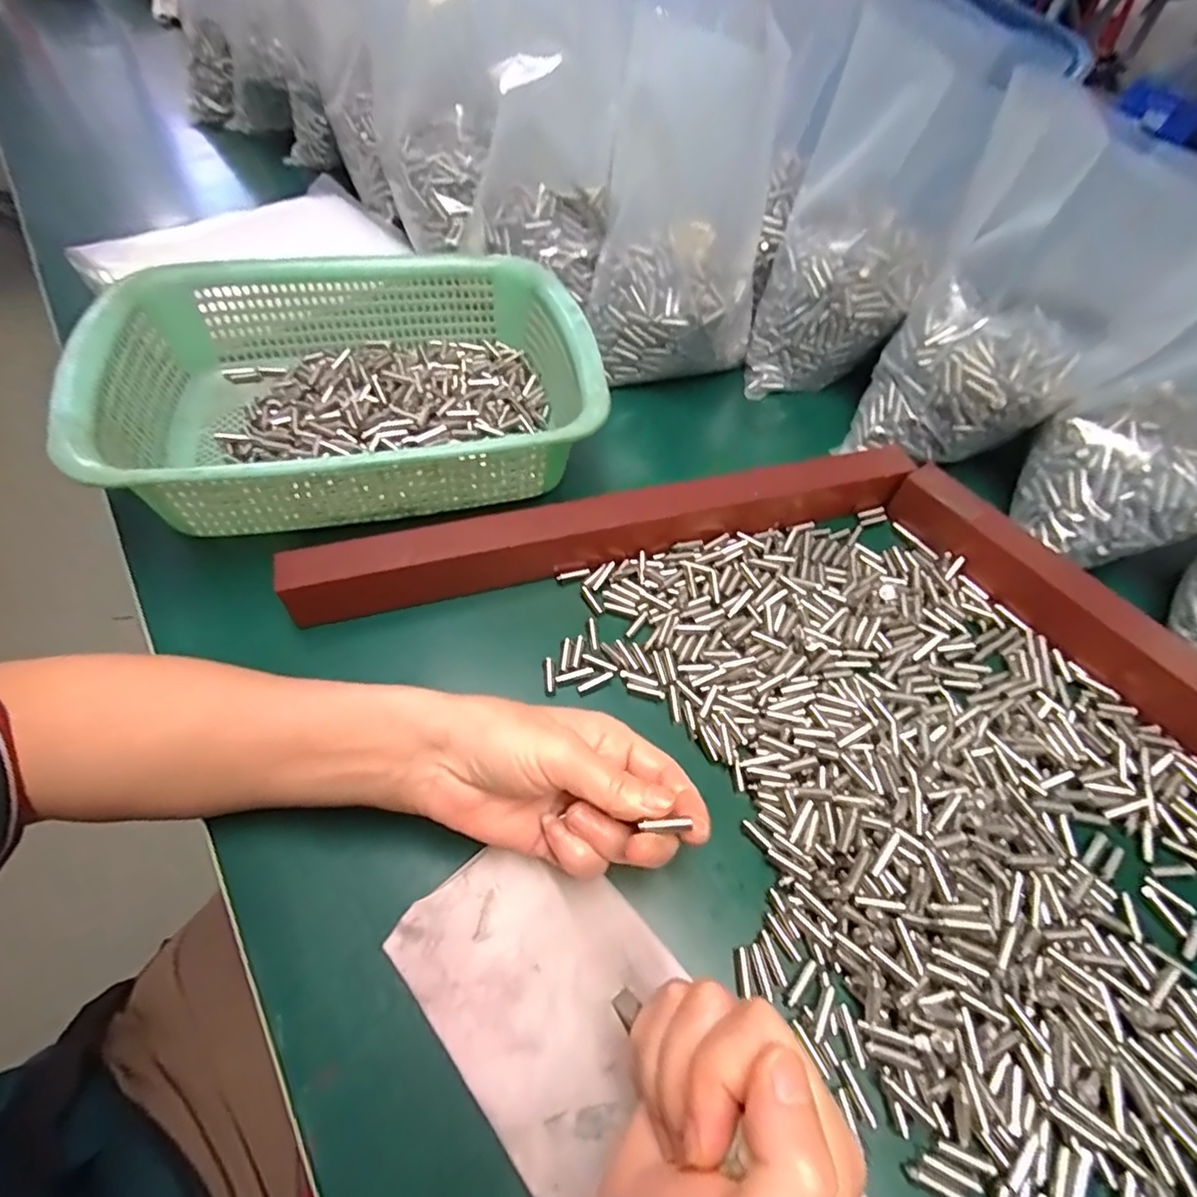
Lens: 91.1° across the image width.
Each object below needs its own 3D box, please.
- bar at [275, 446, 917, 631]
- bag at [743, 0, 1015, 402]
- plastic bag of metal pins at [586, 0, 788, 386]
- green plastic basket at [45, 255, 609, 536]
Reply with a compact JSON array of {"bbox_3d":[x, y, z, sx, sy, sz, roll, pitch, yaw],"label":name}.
[{"bbox_3d":[0.015,-0.046,0.361,0.383,0.038,0.025,-13,58,-11],"label":"bar"},{"bbox_3d":[0.194,-0.265,0.437,0.117,0.240,0.072,27,27,15],"label":"bag"},{"bbox_3d":[0.064,-0.292,0.437,0.127,0.199,0.158,4,56,0],"label":"plastic bag of metal pins"},{"bbox_3d":[-0.155,-0.145,0.393,0.293,0.077,0.221,-13,58,-11],"label":"green plastic basket"}]

